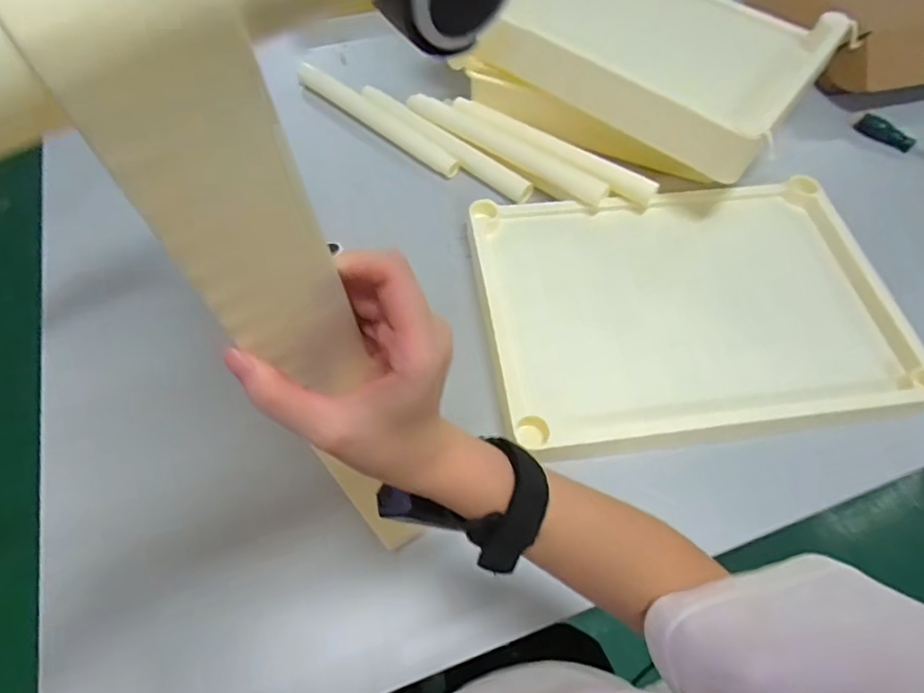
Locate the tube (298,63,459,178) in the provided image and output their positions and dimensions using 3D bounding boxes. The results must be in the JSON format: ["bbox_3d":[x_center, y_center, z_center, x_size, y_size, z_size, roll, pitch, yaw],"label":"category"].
[{"bbox_3d":[-0.125,-0.332,0.809,0.295,0.030,0.030,35,64,16],"label":"tube"}]

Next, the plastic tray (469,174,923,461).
[{"bbox_3d":[0.263,-0.053,0.664,0.471,0.039,0.330,-7,61,-7],"label":"plastic tray"}]

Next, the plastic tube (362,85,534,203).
[{"bbox_3d":[-0.025,-0.289,0.790,0.294,0.028,0.026,37,65,17],"label":"plastic tube"}]

